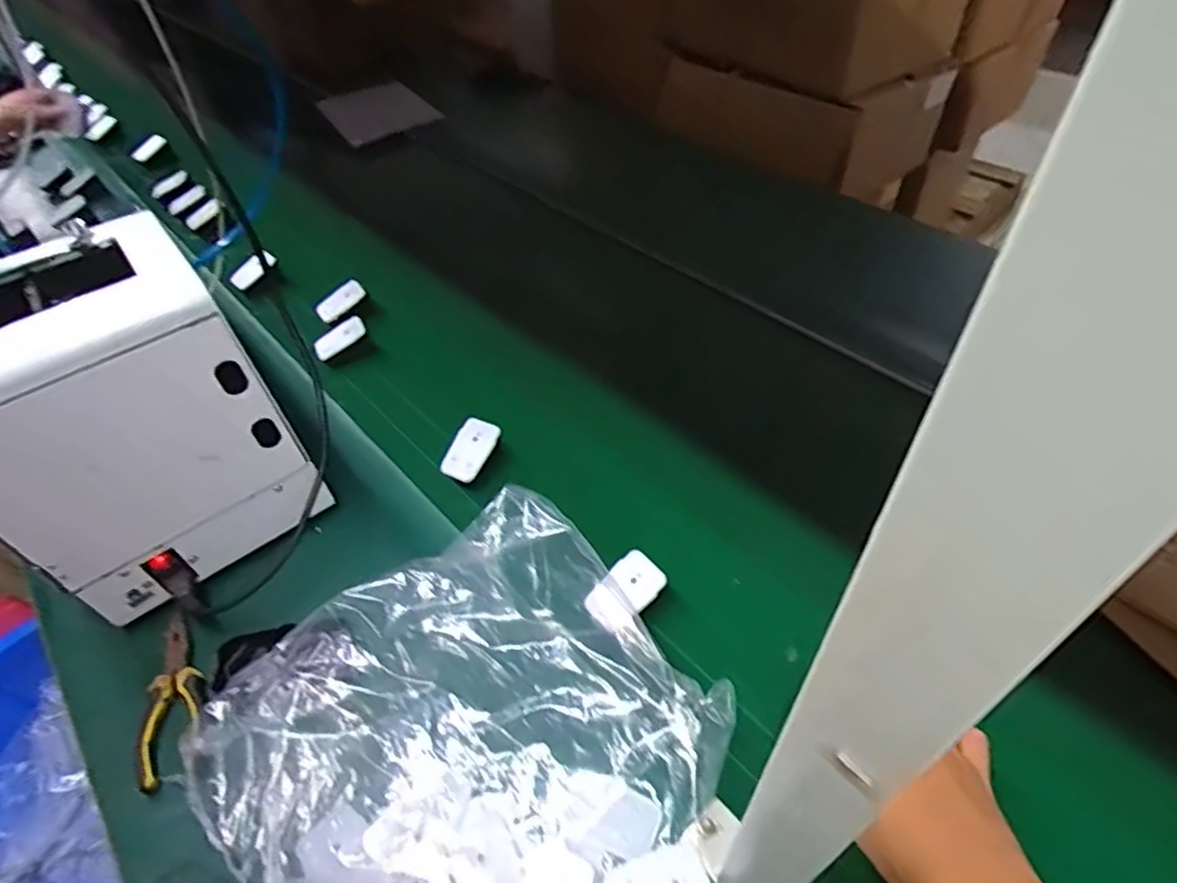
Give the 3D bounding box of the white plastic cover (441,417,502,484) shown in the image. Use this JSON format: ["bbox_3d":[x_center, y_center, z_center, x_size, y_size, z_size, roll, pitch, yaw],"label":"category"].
[{"bbox_3d":[-0.124,0.009,0.676,0.040,0.009,0.067,27,83,2],"label":"white plastic cover"}]

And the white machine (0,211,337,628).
[{"bbox_3d":[-0.403,-0.020,0.562,0.209,0.256,0.191,-34,54,-24],"label":"white machine"}]

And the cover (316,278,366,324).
[{"bbox_3d":[-0.336,-0.189,0.871,0.070,0.025,0.024,-37,50,8],"label":"cover"}]

